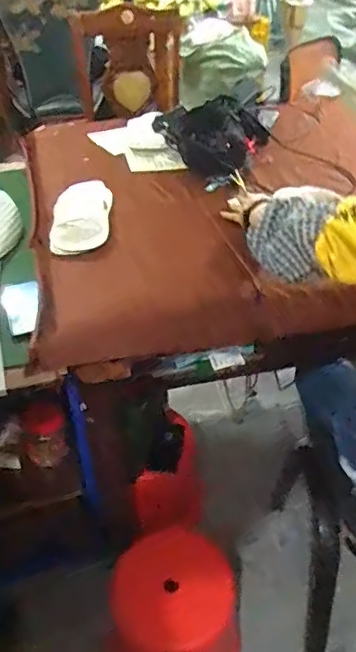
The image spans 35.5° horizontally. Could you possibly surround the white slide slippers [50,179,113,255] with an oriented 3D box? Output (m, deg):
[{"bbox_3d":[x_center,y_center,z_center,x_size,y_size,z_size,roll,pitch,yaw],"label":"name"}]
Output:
[{"bbox_3d":[-0.196,-0.227,1.144,0.110,0.068,0.227,-3,38,-2],"label":"white slide slippers"}]

